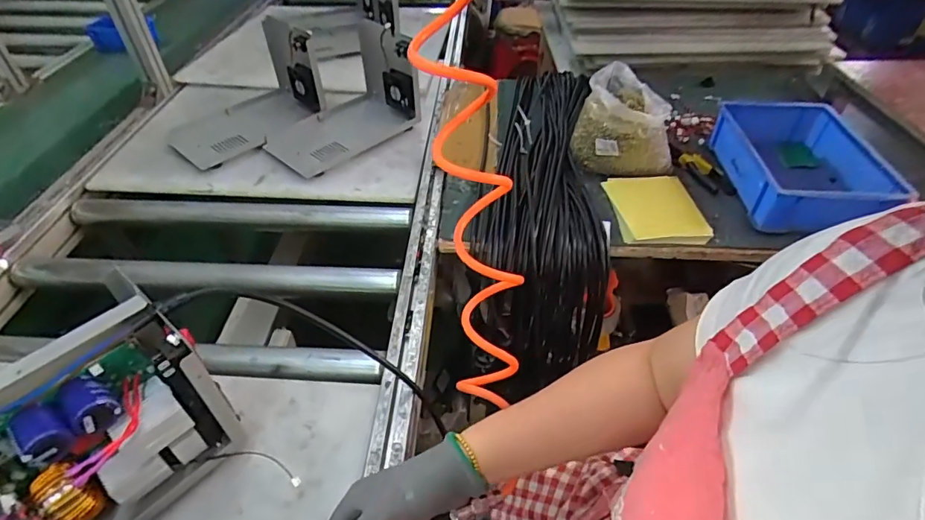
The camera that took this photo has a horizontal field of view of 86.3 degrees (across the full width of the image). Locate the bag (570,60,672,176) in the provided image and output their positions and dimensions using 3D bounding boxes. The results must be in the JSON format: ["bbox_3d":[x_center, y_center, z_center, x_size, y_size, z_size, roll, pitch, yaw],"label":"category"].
[{"bbox_3d":[0.311,-0.260,0.918,0.178,0.135,0.192,15,46,15],"label":"bag"}]

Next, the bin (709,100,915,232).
[{"bbox_3d":[0.590,-0.169,0.859,0.222,0.080,0.293,5,44,4],"label":"bin"}]

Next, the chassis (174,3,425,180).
[{"bbox_3d":[-0.333,-0.317,0.943,0.401,0.174,0.303,-33,53,-30],"label":"chassis"}]

